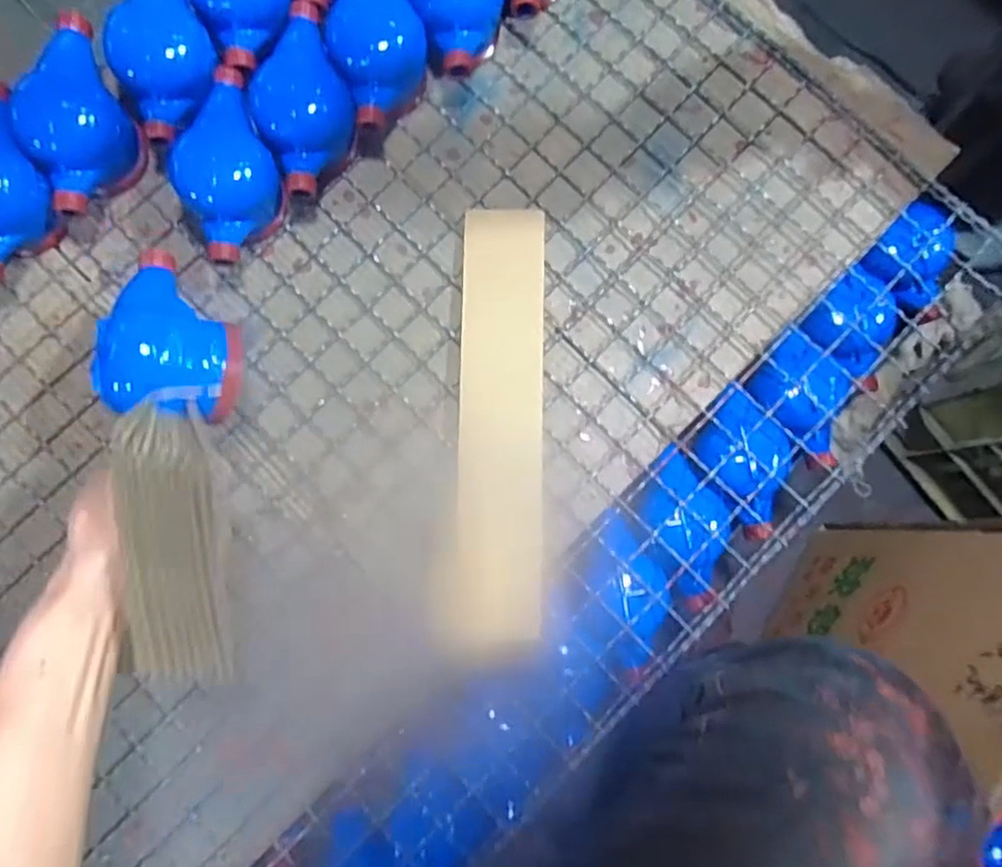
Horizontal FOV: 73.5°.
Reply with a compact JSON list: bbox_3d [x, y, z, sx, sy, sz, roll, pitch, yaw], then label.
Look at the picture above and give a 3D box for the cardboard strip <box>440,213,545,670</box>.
[{"bbox_3d":[0.001,-0.006,0.584,0.079,0.012,0.380,2,86,7],"label":"cardboard strip"}]

